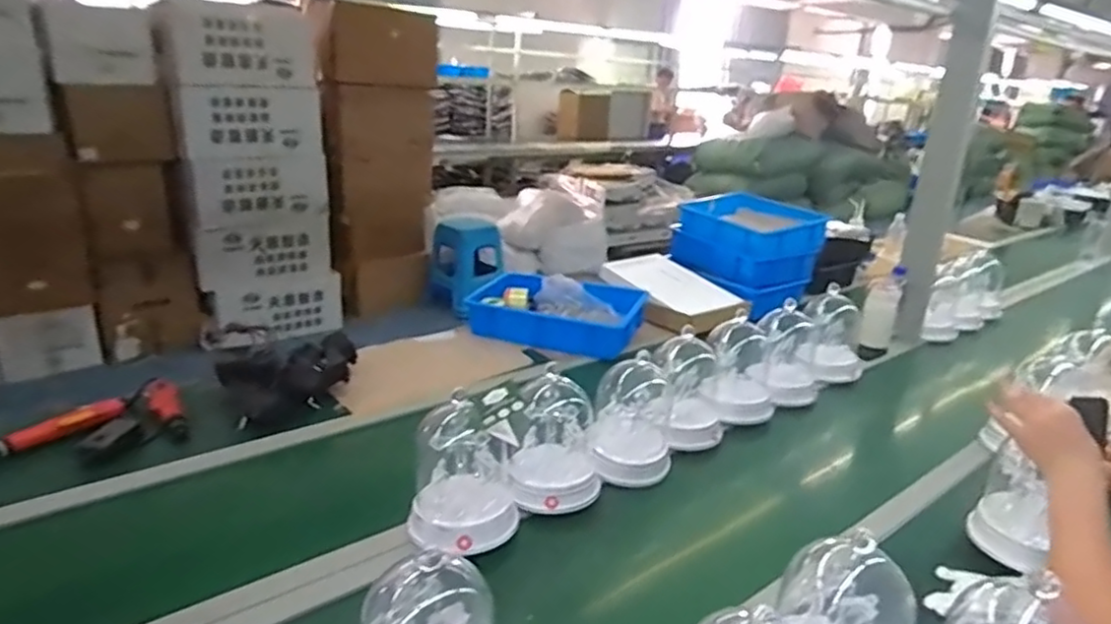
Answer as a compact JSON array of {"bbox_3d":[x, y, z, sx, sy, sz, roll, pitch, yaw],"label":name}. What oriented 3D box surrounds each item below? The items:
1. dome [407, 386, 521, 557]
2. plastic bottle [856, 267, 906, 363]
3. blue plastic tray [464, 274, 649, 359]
[{"bbox_3d":[-0.125,0.221,0.916,0.149,0.170,0.124,1,20,-7],"label":"dome"},{"bbox_3d":[0.844,0.003,1.725,0.074,0.265,0.087,17,-9,33],"label":"plastic bottle"},{"bbox_3d":[0.003,0.000,1.751,0.448,0.117,0.281,5,20,4],"label":"blue plastic tray"}]

